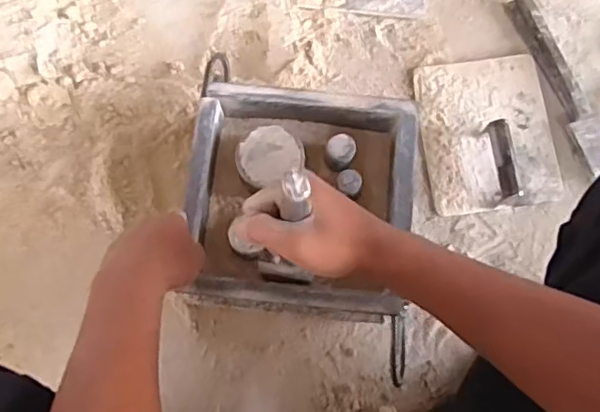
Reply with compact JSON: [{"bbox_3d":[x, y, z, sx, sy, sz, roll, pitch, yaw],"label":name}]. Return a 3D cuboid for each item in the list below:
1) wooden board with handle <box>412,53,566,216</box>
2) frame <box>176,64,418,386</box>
[{"bbox_3d":[0.246,-0.102,0.764,0.165,0.052,0.205,-8,77,-2],"label":"wooden board with handle"},{"bbox_3d":[0.002,-0.005,0.695,0.244,0.119,0.342,4,77,1],"label":"frame"}]

